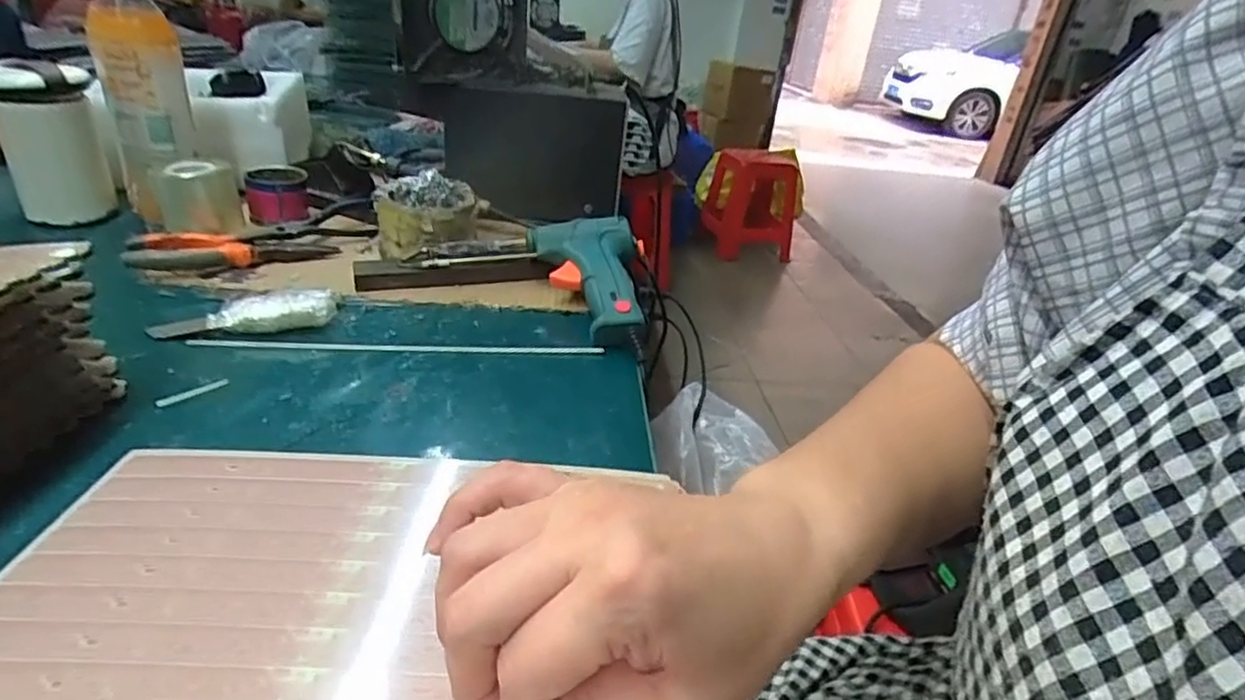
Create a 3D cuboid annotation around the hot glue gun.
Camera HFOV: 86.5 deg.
[{"bbox_3d":[-0.018,-0.059,0.535,0.088,0.036,0.150,-5,46,-19],"label":"hot glue gun"}]

